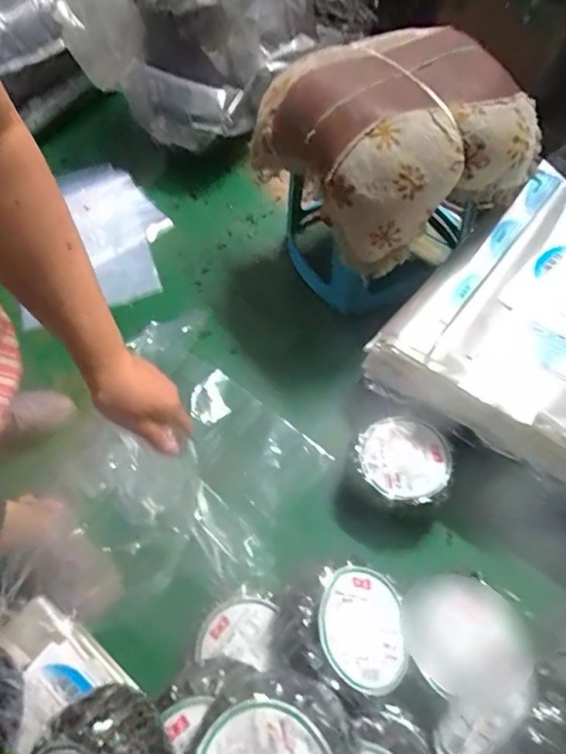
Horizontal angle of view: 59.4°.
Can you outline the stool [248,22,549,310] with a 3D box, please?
[{"bbox_3d":[0.187,-0.407,1.050,0.394,0.463,0.457,-32,62,-17],"label":"stool"}]

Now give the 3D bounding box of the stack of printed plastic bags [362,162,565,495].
[{"bbox_3d":[0.521,-0.104,0.915,0.489,0.204,0.530,34,65,21],"label":"stack of printed plastic bags"}]

